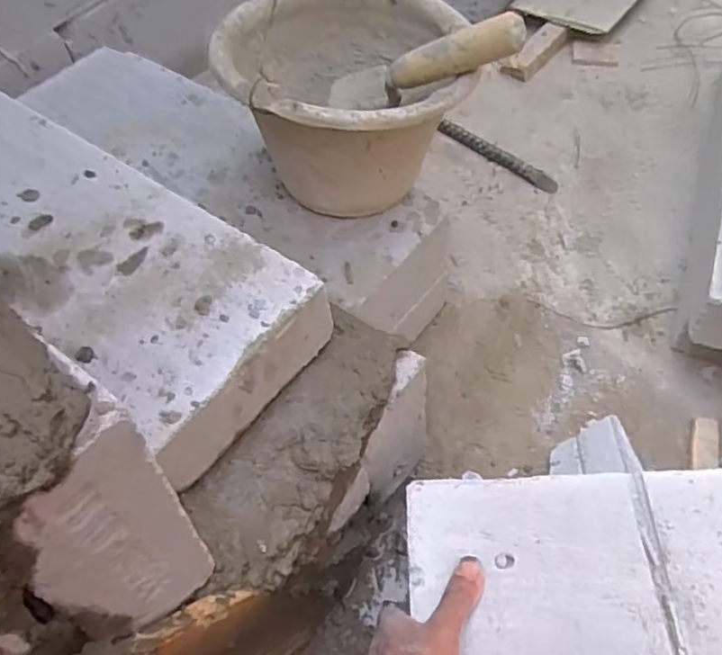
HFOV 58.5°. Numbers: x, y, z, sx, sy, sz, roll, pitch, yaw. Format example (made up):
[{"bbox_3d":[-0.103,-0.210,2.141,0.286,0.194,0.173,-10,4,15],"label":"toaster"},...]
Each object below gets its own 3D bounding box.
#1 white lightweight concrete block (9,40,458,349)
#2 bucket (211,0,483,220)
[{"bbox_3d":[-0.193,-0.191,0.848,0.627,0.117,0.201,34,64,26],"label":"white lightweight concrete block"},{"bbox_3d":[-0.015,-0.233,0.692,0.229,0.176,0.249,-3,54,4],"label":"bucket"}]

